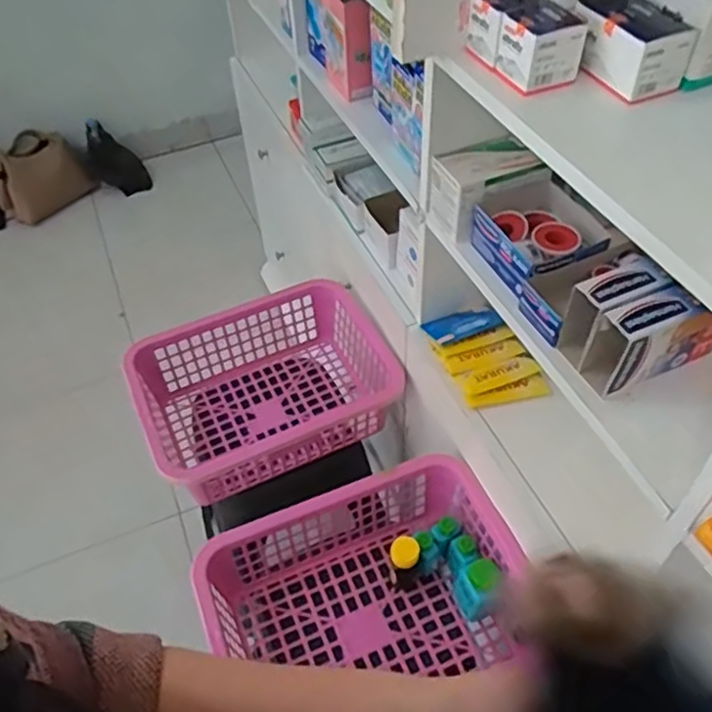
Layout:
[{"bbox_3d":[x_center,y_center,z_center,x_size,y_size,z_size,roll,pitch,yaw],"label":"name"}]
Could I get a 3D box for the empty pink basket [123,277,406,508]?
[{"bbox_3d":[-0.139,0.067,1.200,0.410,0.187,0.305,-20,51,-15],"label":"empty pink basket"}]

